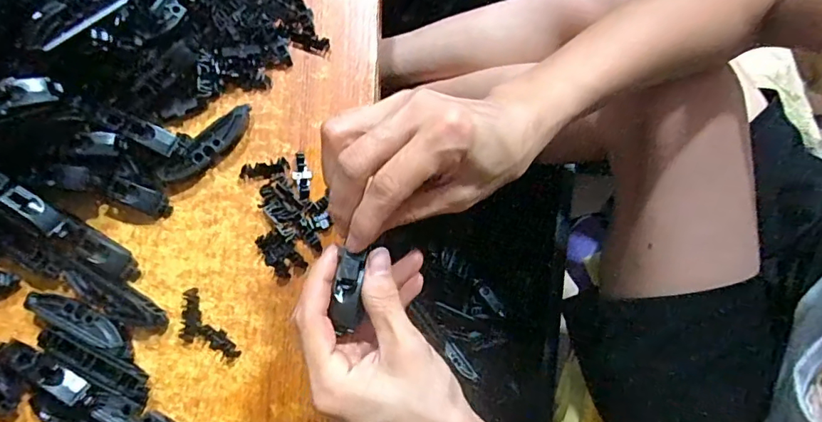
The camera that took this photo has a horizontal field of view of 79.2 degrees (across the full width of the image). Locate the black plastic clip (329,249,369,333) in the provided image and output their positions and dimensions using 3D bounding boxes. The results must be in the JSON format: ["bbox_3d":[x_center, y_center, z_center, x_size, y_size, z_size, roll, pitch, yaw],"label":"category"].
[{"bbox_3d":[-0.032,0.041,0.257,0.014,0.009,0.041,5,89,1],"label":"black plastic clip"}]

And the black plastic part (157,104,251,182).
[{"bbox_3d":[-0.146,-0.045,0.360,0.077,0.018,0.020,-38,81,-7],"label":"black plastic part"}]

